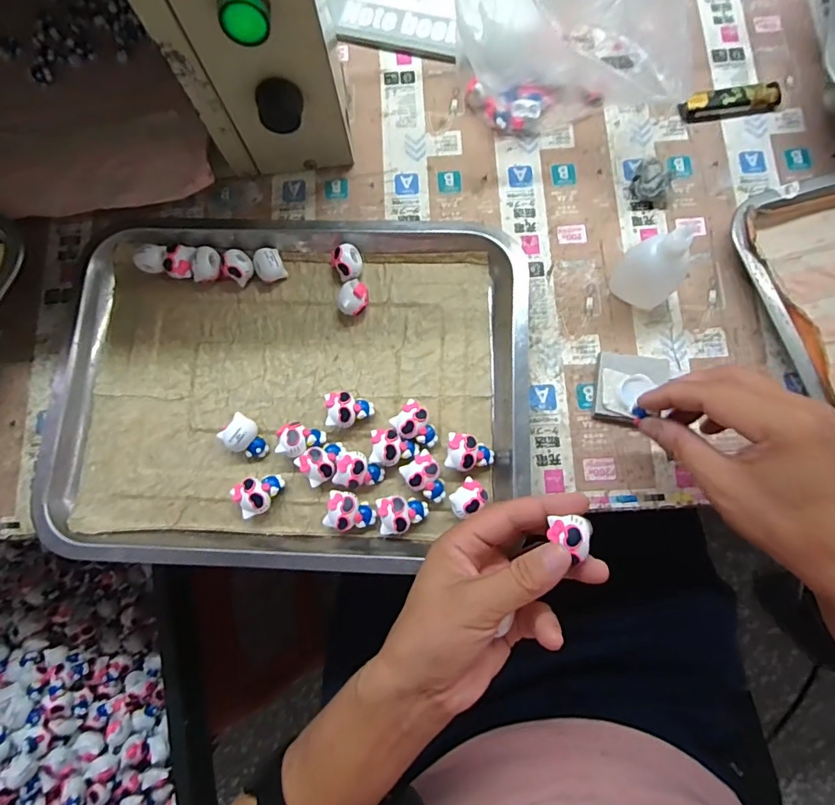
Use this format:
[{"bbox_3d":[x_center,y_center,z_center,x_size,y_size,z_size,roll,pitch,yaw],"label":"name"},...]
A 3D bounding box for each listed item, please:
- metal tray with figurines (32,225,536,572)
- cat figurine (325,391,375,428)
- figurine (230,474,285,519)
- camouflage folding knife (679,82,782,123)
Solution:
[{"bbox_3d":[-0.094,-0.013,0.368,0.347,0.027,0.251,2,79,1],"label":"metal tray with figurines"},{"bbox_3d":[-0.050,0.006,0.363,0.034,0.022,0.025,-1,79,0],"label":"cat figurine"},{"bbox_3d":[-0.111,0.065,0.351,0.033,0.023,0.025,-29,80,-5],"label":"figurine"},{"bbox_3d":[0.264,-0.254,0.416,0.082,0.015,0.021,-12,79,-2],"label":"camouflage folding knife"}]

